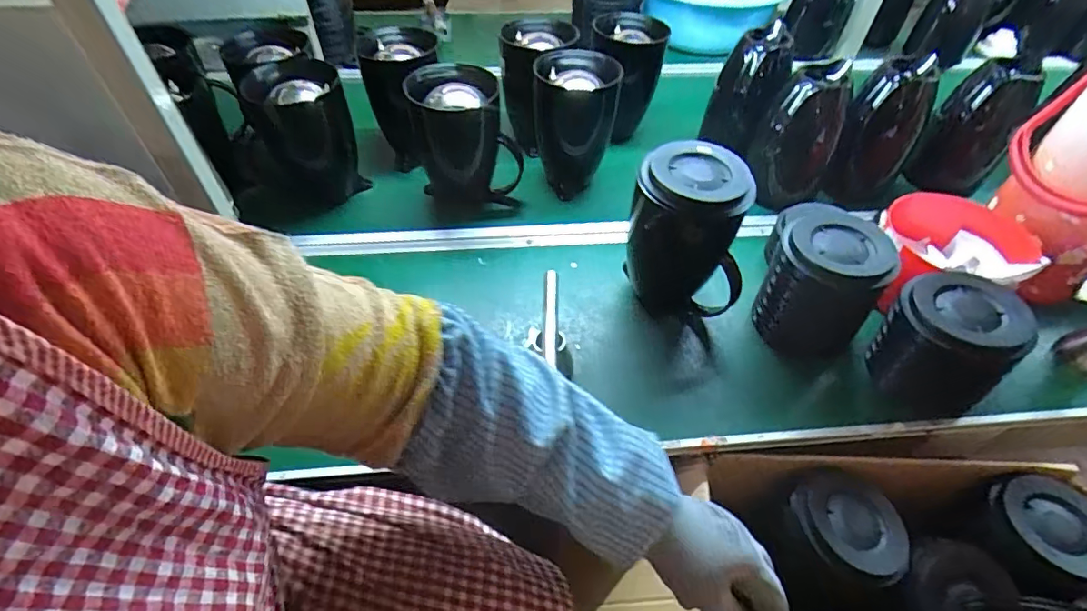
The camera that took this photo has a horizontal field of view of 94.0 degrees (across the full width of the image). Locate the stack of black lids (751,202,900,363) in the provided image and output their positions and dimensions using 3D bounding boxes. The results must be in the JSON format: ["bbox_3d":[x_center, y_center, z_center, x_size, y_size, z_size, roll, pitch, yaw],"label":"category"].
[{"bbox_3d":[0.338,-0.018,0.636,0.102,0.164,0.120,-12,50,-13],"label":"stack of black lids"}]

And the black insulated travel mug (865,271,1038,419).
[{"bbox_3d":[0.455,0.043,0.577,0.116,0.122,0.120,1,48,-1],"label":"black insulated travel mug"}]

